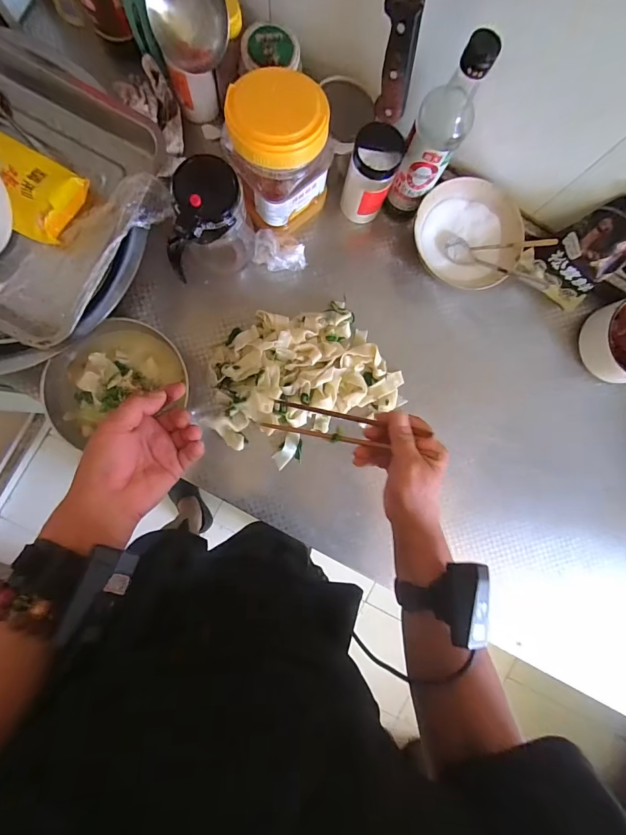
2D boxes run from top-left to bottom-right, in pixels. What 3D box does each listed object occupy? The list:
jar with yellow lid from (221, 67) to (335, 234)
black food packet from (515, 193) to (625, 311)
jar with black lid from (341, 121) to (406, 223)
[{"bbox_3d":[-0.046,-0.326,0.488,0.116,0.158,0.101,-39,93,-4],"label":"jar with yellow lid"},{"bbox_3d":[0.398,-0.229,0.552,0.057,0.181,0.126,-44,93,-4],"label":"black food packet"},{"bbox_3d":[0.081,-0.336,0.528,0.061,0.119,0.073,22,88,-5],"label":"jar with black lid"}]

